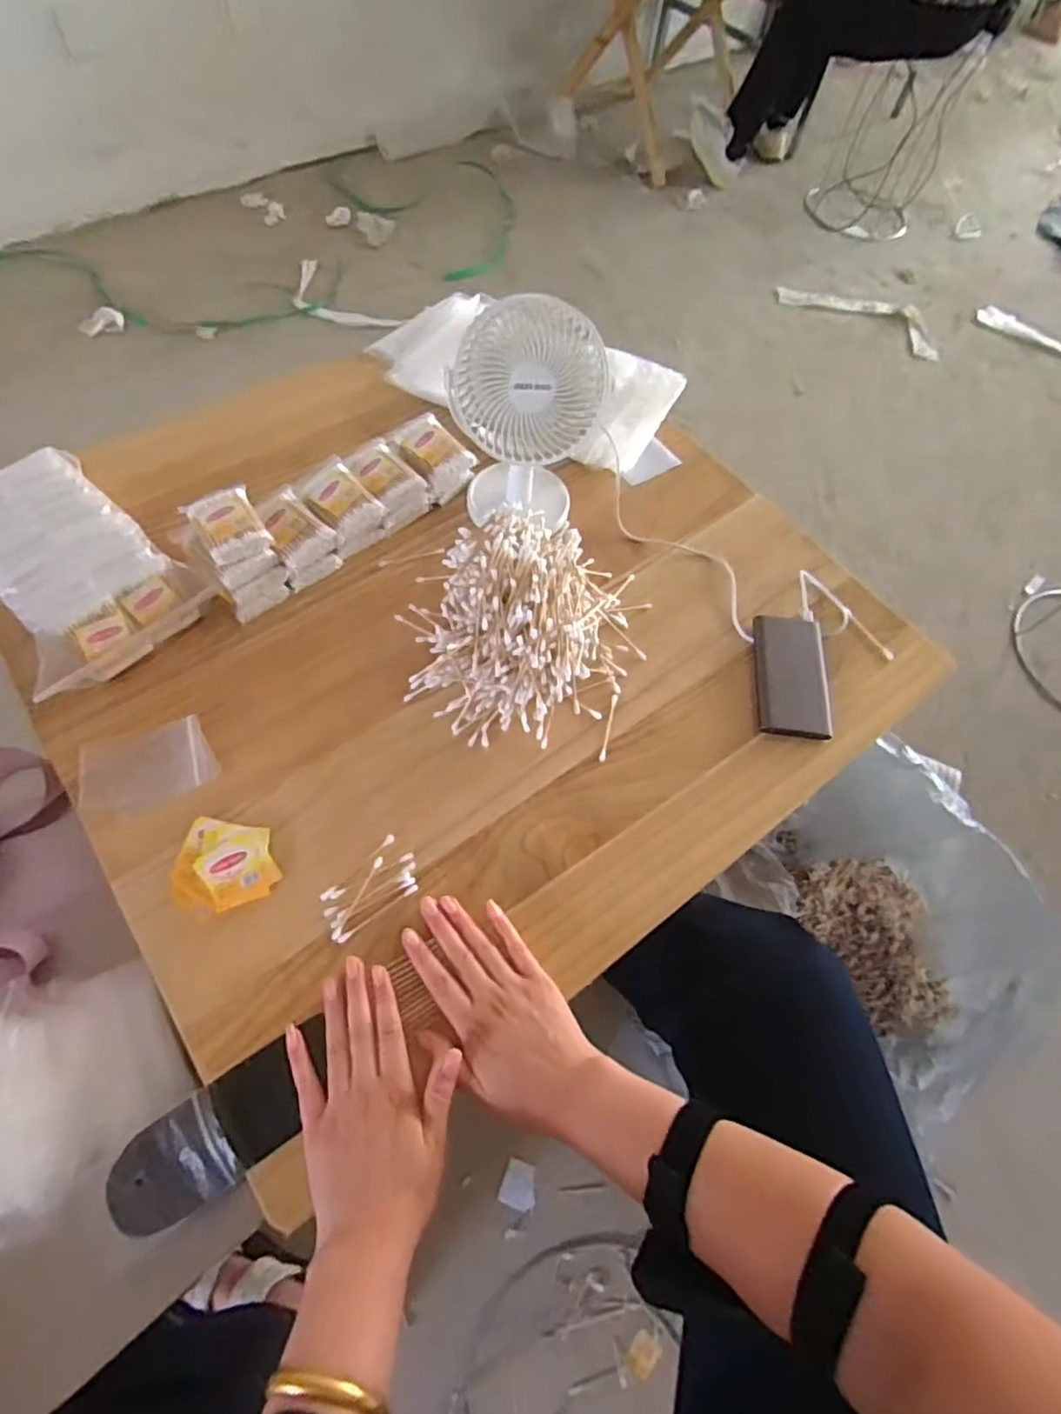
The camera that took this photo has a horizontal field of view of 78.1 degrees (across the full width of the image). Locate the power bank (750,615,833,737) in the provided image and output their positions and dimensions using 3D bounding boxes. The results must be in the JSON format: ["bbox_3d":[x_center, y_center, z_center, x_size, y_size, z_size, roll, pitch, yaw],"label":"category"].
[{"bbox_3d":[0.260,-0.031,0.648,0.070,0.011,0.132,8,61,-2],"label":"power bank"}]

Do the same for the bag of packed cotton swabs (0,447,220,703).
[{"bbox_3d":[-0.433,-0.129,0.601,0.214,0.071,0.165,37,64,14],"label":"bag of packed cotton swabs"}]

